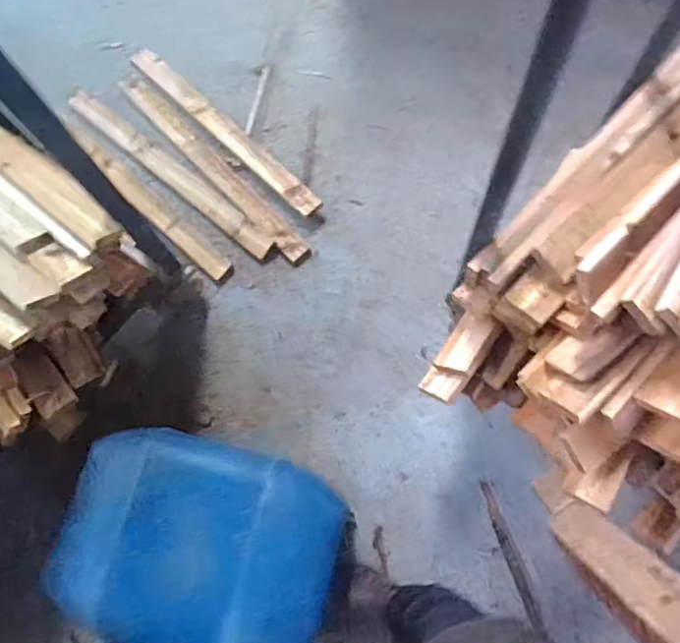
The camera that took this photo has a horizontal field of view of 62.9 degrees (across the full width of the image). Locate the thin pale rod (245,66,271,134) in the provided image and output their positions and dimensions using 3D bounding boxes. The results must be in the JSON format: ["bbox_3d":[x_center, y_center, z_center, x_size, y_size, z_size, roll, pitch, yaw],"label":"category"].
[{"bbox_3d":[-0.196,-0.524,1.324,0.017,0.012,0.202,8,72,6],"label":"thin pale rod"}]

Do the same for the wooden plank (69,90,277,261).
[{"bbox_3d":[-0.400,-0.353,1.287,0.637,0.018,0.054,38,77,14],"label":"wooden plank"}]

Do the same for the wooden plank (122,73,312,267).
[{"bbox_3d":[-0.302,-0.364,1.287,0.055,0.024,0.644,-42,74,-11],"label":"wooden plank"}]

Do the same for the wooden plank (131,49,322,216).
[{"bbox_3d":[-0.280,-0.454,1.297,0.063,0.033,0.628,-44,76,-11],"label":"wooden plank"}]

